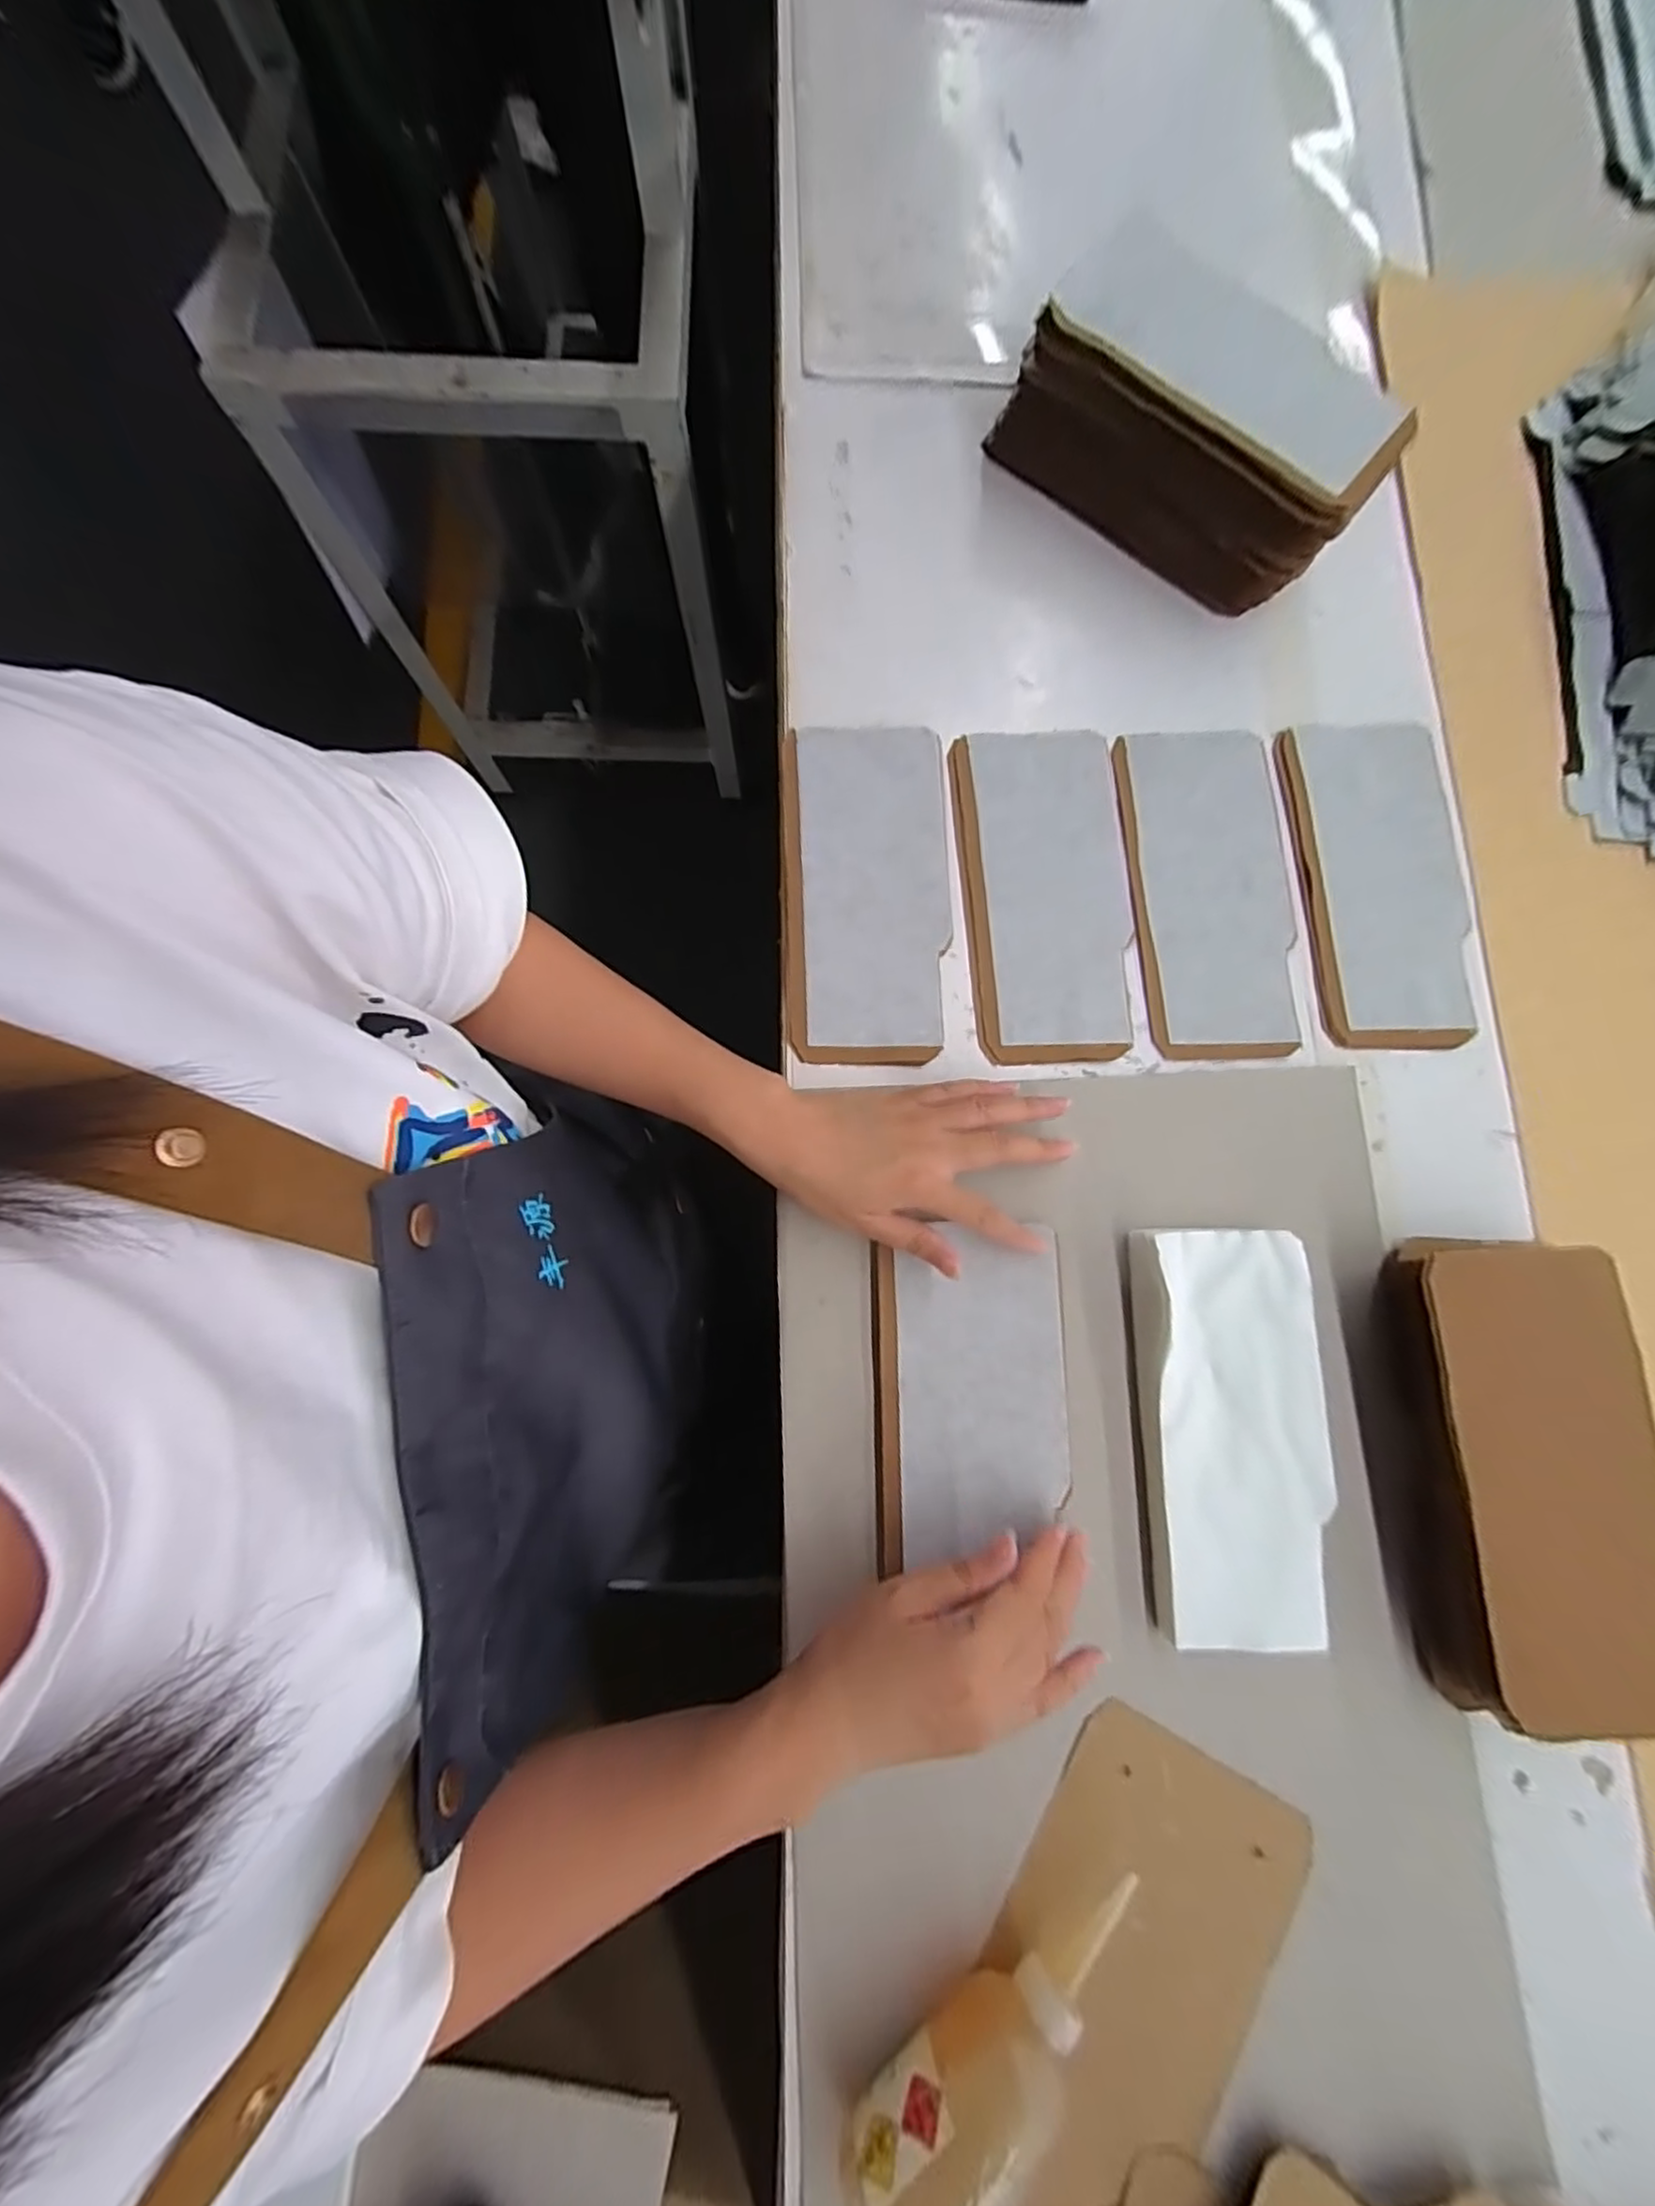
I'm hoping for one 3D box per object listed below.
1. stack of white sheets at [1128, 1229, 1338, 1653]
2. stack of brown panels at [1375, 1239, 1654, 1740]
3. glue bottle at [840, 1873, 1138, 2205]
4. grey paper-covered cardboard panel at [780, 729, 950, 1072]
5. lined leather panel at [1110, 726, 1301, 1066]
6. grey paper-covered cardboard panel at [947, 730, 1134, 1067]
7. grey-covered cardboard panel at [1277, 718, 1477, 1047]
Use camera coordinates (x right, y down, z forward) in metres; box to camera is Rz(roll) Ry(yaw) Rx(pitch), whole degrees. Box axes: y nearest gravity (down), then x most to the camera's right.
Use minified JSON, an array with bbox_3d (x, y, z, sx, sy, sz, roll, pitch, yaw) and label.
[{"bbox_3d":[0.224,0.179,0.389,0.097,0.026,0.211,-1,81,-1],"label":"stack of white sheets"},{"bbox_3d":[0.372,0.197,0.380,0.113,0.049,0.237,-1,81,-1],"label":"stack of brown panels"},{"bbox_3d":[0.084,0.437,0.312,0.169,0.064,0.051,-35,81,-5],"label":"glue bottle"},{"bbox_3d":[0.025,-0.136,0.446,0.103,0.009,0.224,-1,81,-1],"label":"grey paper-covered cardboard panel"},{"bbox_3d":[0.250,-0.139,0.455,0.100,0.010,0.221,-4,81,-2],"label":"lined leather panel"},{"bbox_3d":[0.141,-0.139,0.456,0.106,0.012,0.228,-3,81,-2],"label":"grey paper-covered cardboard panel"},{"bbox_3d":[0.364,-0.146,0.459,0.097,0.015,0.222,-3,81,-2],"label":"grey-covered cardboard panel"}]

